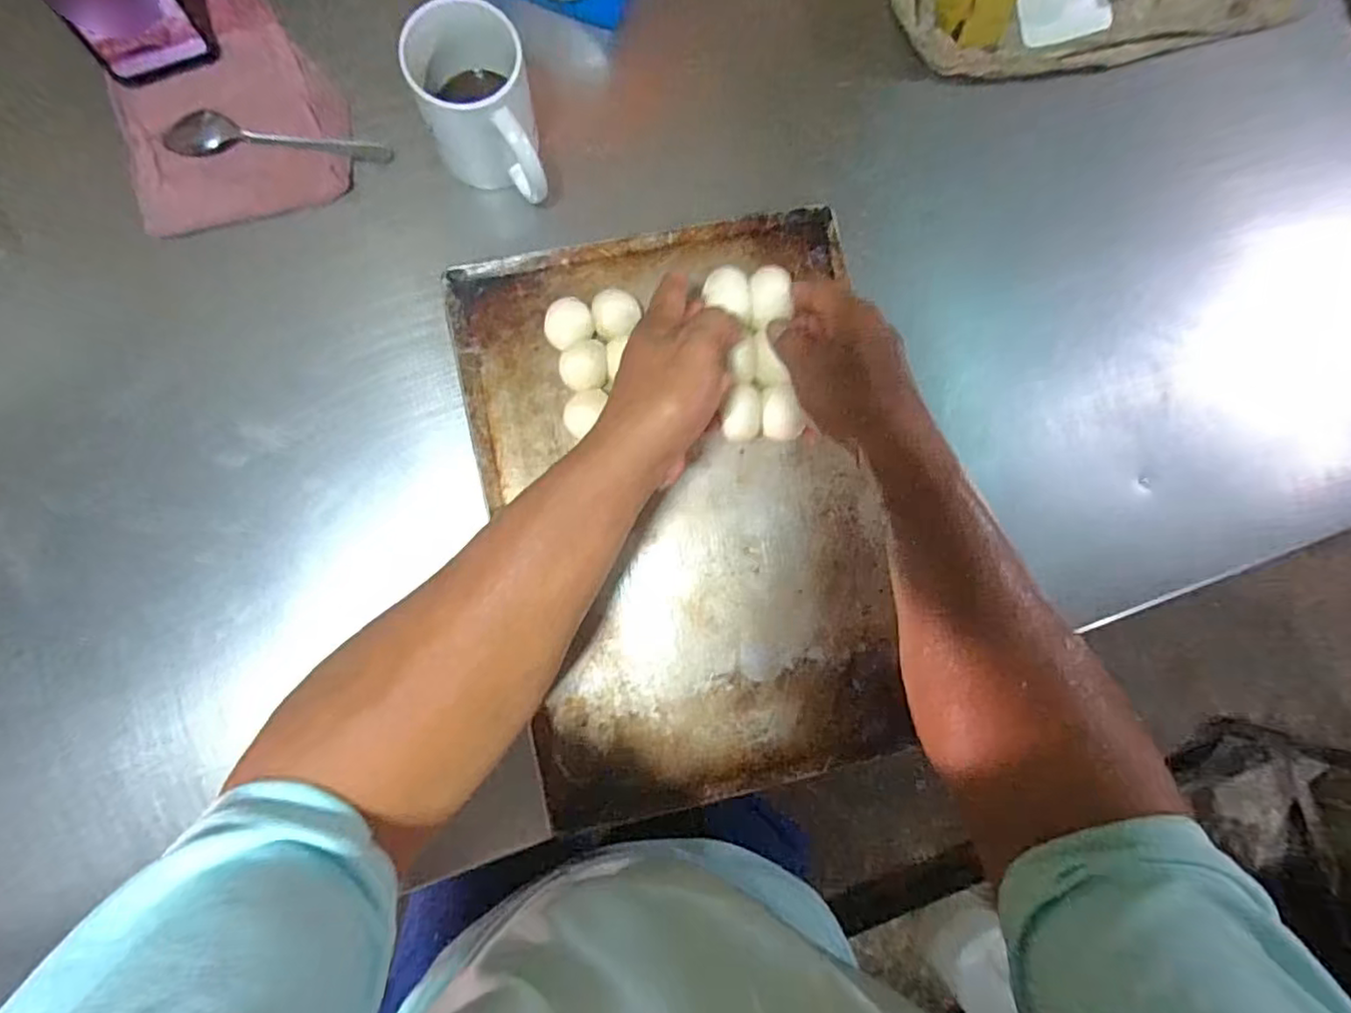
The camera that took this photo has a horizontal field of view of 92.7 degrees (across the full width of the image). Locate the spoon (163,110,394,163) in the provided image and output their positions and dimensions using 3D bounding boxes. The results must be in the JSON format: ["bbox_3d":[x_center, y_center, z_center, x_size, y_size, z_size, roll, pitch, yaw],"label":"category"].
[{"bbox_3d":[-0.315,-0.288,0.507,0.165,0.011,0.033,3,87,-4],"label":"spoon"}]

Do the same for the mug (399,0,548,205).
[{"bbox_3d":[-0.146,-0.286,0.477,0.083,0.100,0.101,-9,88,-5],"label":"mug"}]

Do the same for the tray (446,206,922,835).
[{"bbox_3d":[0.011,0.002,0.511,0.302,0.024,0.455,-10,88,-5],"label":"tray"}]

